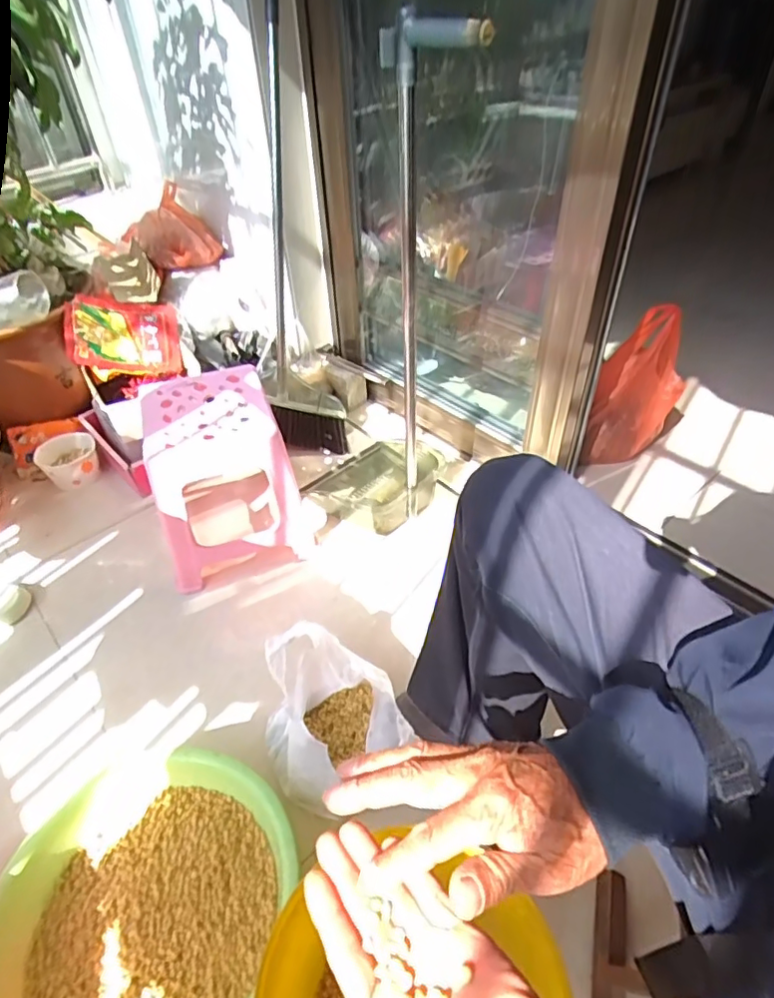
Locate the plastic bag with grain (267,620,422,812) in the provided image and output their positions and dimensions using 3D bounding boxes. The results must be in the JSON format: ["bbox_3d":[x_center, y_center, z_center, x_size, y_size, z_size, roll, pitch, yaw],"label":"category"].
[{"bbox_3d":[-0.082,0.296,0.806,0.176,0.163,0.184,-21,46,-19],"label":"plastic bag with grain"}]

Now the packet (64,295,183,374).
[{"bbox_3d":[-0.590,-0.373,1.286,0.231,0.028,0.171,0,76,-29],"label":"packet"}]

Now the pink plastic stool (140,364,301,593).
[{"bbox_3d":[-0.315,-0.046,1.089,0.237,0.289,0.280,-16,44,-15],"label":"pink plastic stool"}]

